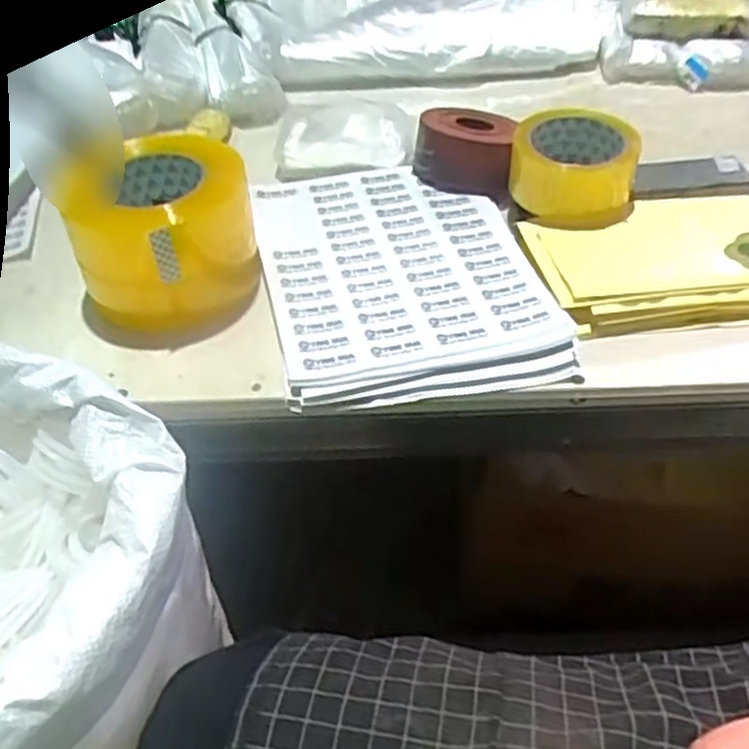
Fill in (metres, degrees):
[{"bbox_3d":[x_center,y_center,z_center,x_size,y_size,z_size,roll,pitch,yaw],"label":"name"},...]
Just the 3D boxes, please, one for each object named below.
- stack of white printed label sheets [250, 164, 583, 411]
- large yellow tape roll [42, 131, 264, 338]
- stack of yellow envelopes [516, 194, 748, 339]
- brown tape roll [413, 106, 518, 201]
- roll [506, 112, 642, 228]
[{"bbox_3d":[0.018,-0.094,0.611,0.209,0.015,0.289,-8,44,-6],"label":"stack of white printed label sheets"},{"bbox_3d":[-0.161,-0.110,0.589,0.130,0.097,0.123,-2,44,2],"label":"large yellow tape roll"},{"bbox_3d":[0.239,-0.097,0.606,0.216,0.028,0.146,-5,44,-2],"label":"stack of yellow envelopes"},{"bbox_3d":[0.082,-0.209,0.692,0.088,0.044,0.090,-2,44,2],"label":"brown tape roll"},{"bbox_3d":[0.171,-0.180,0.648,0.102,0.064,0.106,-2,44,2],"label":"roll"}]

